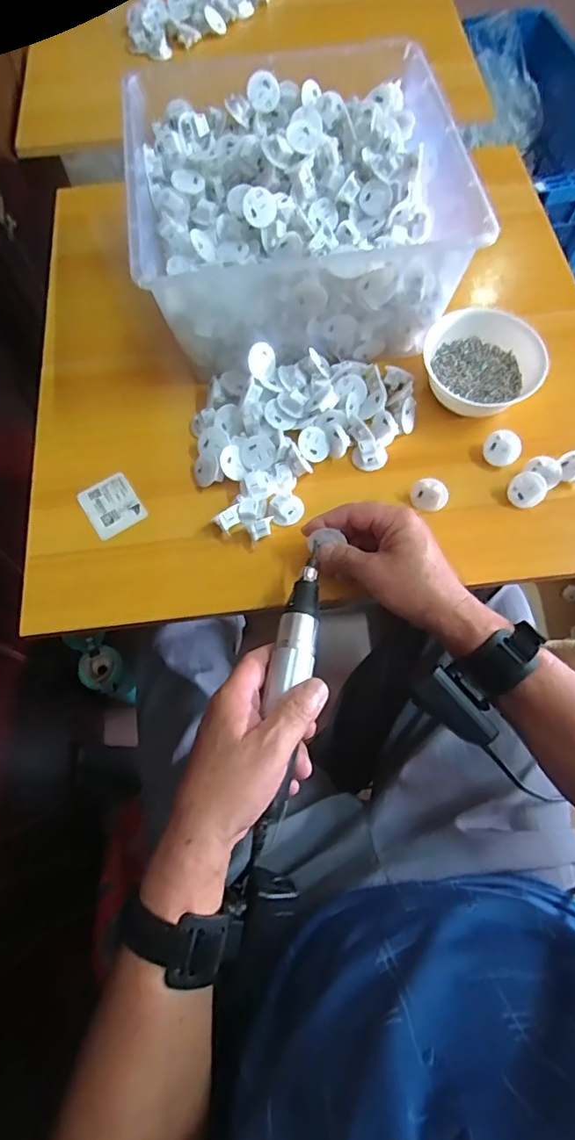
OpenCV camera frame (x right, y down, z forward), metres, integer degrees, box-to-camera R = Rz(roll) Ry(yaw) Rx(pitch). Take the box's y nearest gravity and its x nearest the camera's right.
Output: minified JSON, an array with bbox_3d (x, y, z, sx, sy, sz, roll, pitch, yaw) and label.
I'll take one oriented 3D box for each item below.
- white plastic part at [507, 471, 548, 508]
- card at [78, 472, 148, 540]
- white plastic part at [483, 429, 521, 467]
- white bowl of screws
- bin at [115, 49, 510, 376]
[{"bbox_3d":[0.226,-0.075,0.496,0.033,0.012,0.033,30,110,1],"label":"white plastic part"},{"bbox_3d":[-0.170,-0.064,0.512,0.051,0.004,0.062,-31,72,-11],"label":"card"},{"bbox_3d":[0.210,-0.119,0.513,0.033,0.016,0.034,27,108,24],"label":"white plastic part"},{"bbox_3d":[0.192,-0.204,0.522,0.117,0.045,0.104,24,71,9],"label":"white bowl of screws"},{"bbox_3d":[0.008,-0.361,0.540,0.303,0.144,0.295,-7,69,-3],"label":"bin"}]

